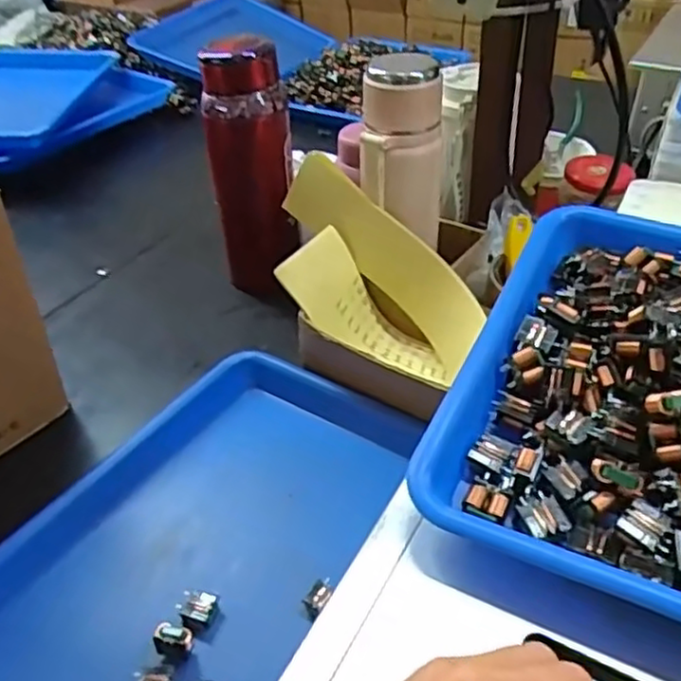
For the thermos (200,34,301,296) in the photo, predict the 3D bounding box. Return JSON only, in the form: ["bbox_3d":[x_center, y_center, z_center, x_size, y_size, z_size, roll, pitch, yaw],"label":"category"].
[{"bbox_3d":[-0.085,-0.162,0.667,0.075,0.230,0.060,-13,41,-11],"label":"thermos"}]

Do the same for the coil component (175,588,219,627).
[{"bbox_3d":[-0.091,0.171,0.439,0.022,0.021,0.021,10,42,16],"label":"coil component"}]

